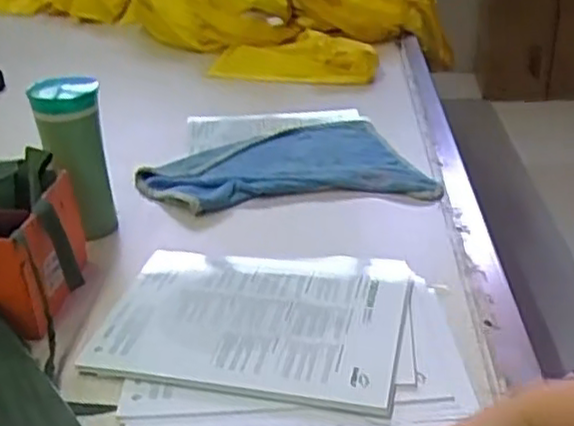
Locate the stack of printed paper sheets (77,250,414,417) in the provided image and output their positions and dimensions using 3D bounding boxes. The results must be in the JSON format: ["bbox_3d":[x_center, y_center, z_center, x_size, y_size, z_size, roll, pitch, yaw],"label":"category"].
[{"bbox_3d":[-0.030,0.098,0.703,0.279,0.015,0.211,5,29,12],"label":"stack of printed paper sheets"}]

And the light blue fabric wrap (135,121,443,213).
[{"bbox_3d":[-0.010,-0.073,1.001,0.374,0.026,0.233,-4,29,-4],"label":"light blue fabric wrap"}]

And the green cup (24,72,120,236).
[{"bbox_3d":[-0.234,-0.059,0.811,0.067,0.174,0.063,-1,28,1],"label":"green cup"}]

